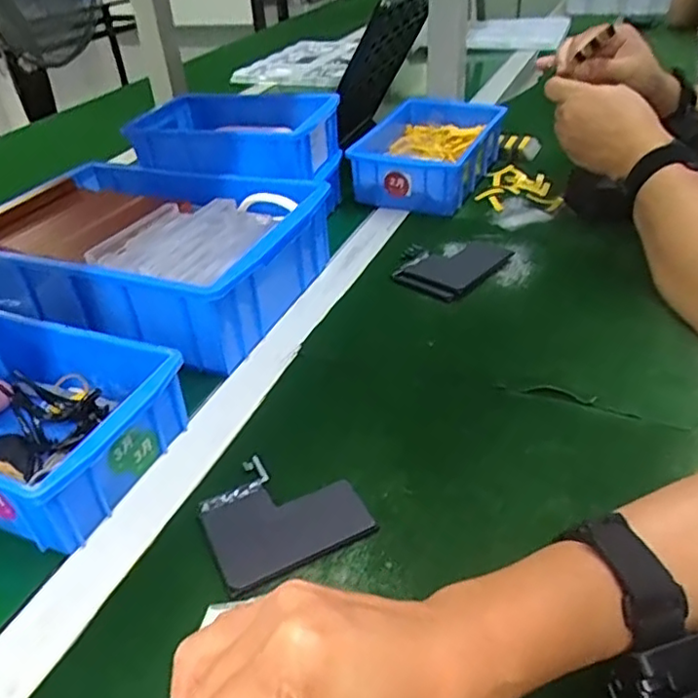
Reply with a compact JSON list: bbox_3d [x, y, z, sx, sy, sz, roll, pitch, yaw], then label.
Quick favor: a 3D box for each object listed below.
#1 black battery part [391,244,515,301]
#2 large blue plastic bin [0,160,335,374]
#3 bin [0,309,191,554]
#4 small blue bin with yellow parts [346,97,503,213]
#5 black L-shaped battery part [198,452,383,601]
[{"bbox_3d":[0.103,-0.081,0.618,0.114,0.009,0.071,-32,44,-34],"label":"black battery part"},{"bbox_3d":[-0.188,-0.090,0.592,0.304,0.090,0.205,12,38,21],"label":"large blue plastic bin"},{"bbox_3d":[-0.224,0.046,0.426,0.197,0.063,0.129,11,38,20],"label":"bin"},{"bbox_3d":[0.097,-0.229,0.767,0.137,0.084,0.186,13,39,23],"label":"small blue bin with yellow parts"},{"bbox_3d":[-0.042,0.096,0.382,0.088,0.008,0.085,-19,38,-20],"label":"black L-shaped battery part"}]

